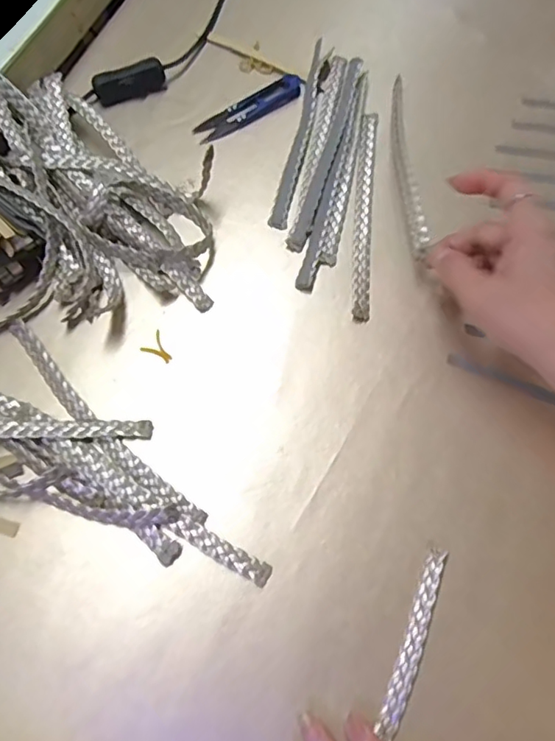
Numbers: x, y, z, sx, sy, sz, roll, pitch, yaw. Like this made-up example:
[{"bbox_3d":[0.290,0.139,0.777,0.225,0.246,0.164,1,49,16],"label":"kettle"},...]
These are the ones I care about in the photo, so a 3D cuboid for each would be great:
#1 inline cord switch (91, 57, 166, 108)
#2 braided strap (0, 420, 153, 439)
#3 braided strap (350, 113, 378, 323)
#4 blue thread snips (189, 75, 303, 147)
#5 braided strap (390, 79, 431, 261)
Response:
[{"bbox_3d":[-0.125,-0.248,0.471,0.061,0.020,0.020,-23,70,-9],"label":"inline cord switch"},{"bbox_3d":[-0.177,0.040,0.351,0.187,0.014,0.013,-3,68,-2],"label":"braided strap"},{"bbox_3d":[0.067,-0.126,0.424,0.014,0.004,0.193,5,68,2],"label":"braided strap"},{"bbox_3d":[-0.023,-0.222,0.465,0.102,0.004,0.025,-33,72,-13],"label":"blue thread snips"},{"bbox_3d":[0.100,-0.161,0.427,0.013,0.016,0.183,0,59,0],"label":"braided strap"}]

